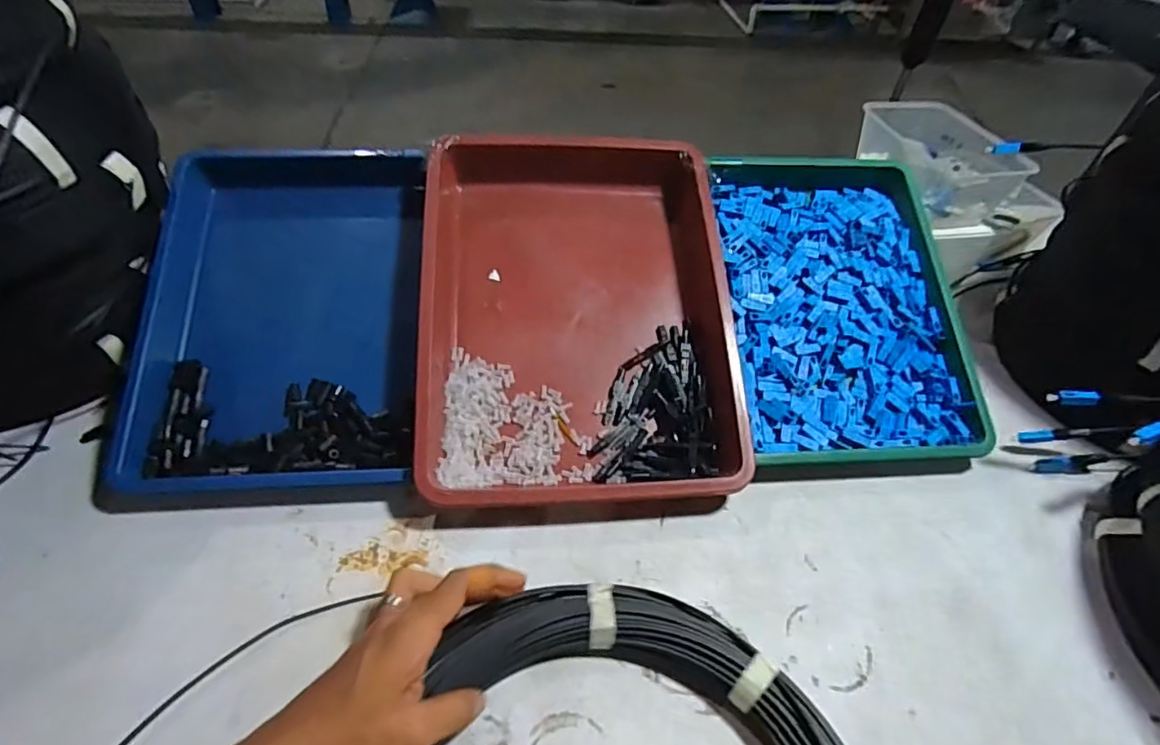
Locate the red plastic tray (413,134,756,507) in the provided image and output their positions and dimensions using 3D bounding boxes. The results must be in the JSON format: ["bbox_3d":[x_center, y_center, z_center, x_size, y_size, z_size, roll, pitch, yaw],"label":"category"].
[{"bbox_3d":[-0.003,-0.064,0.526,0.269,0.063,0.359,-2,67,-5],"label":"red plastic tray"}]

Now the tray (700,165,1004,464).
[{"bbox_3d":[0.247,-0.074,0.559,0.207,0.029,0.321,-2,70,-4],"label":"tray"}]

